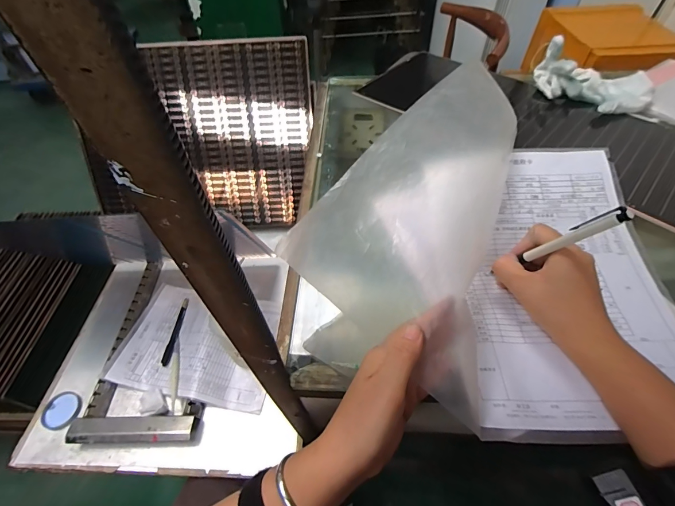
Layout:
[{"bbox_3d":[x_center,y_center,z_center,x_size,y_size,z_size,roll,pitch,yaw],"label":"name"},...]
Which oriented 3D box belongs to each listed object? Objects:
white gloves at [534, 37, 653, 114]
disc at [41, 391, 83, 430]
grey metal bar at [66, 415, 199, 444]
[{"bbox_3d":[0.409,-0.272,0.543,0.169,0.080,0.108,19,56,17],"label":"white gloves"},{"bbox_3d":[-0.473,0.271,0.587,0.065,0.008,0.059,9,54,10],"label":"disc"},{"bbox_3d":[-0.328,0.285,0.550,0.191,0.035,0.039,-3,52,1],"label":"grey metal bar"}]

